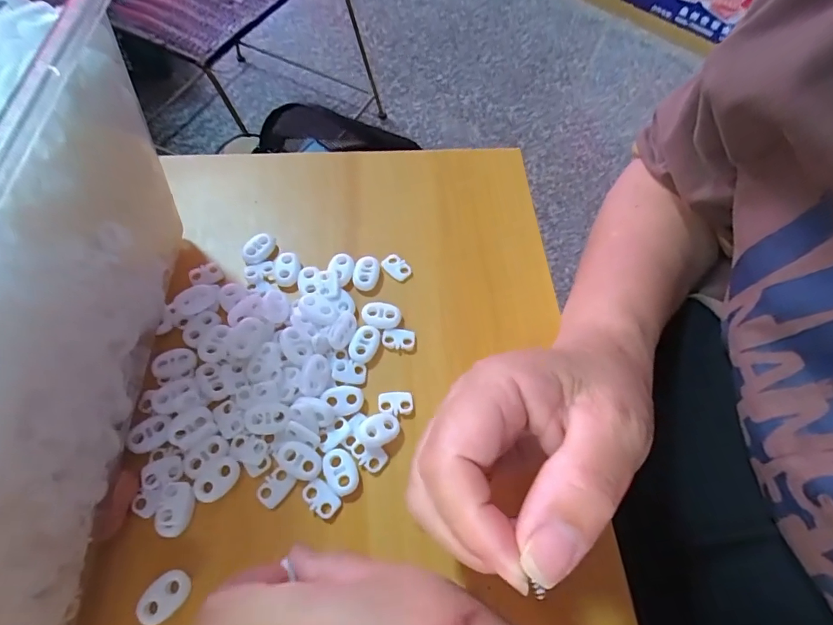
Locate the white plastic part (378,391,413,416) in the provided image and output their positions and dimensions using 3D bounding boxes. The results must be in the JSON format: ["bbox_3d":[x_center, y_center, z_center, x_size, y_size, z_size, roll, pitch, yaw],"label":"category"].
[{"bbox_3d":[-0.011,0.048,0.243,0.018,0.004,0.013,-2,62,-4],"label":"white plastic part"}]

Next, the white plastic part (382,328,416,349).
[{"bbox_3d":[-0.010,0.015,0.260,0.018,0.004,0.012,5,62,-1],"label":"white plastic part"}]

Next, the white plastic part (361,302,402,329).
[{"bbox_3d":[-0.020,0.001,0.262,0.022,0.004,0.013,14,62,4],"label":"white plastic part"}]

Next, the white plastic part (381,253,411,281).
[{"bbox_3d":[-0.012,-0.028,0.283,0.019,0.004,0.012,38,67,16],"label":"white plastic part"}]

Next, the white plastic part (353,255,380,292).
[{"bbox_3d":[-0.030,-0.025,0.273,0.016,0.004,0.021,9,62,2],"label":"white plastic part"}]

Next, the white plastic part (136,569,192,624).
[{"bbox_3d":[-0.108,0.122,0.198,0.015,0.007,0.022,42,68,17],"label":"white plastic part"}]

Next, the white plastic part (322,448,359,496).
[{"bbox_3d":[-0.037,0.076,0.223,0.015,0.004,0.022,-26,67,-16],"label":"white plastic part"}]

